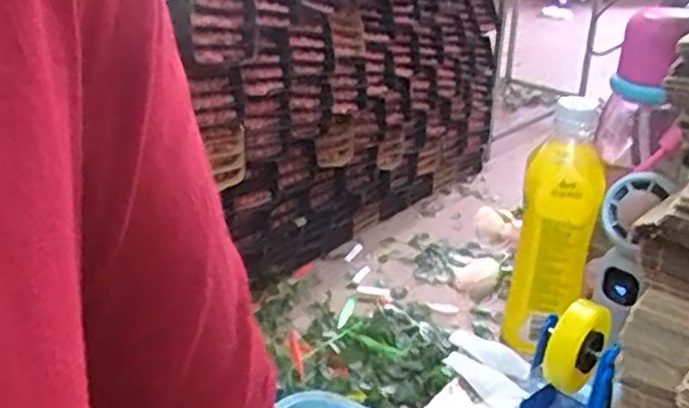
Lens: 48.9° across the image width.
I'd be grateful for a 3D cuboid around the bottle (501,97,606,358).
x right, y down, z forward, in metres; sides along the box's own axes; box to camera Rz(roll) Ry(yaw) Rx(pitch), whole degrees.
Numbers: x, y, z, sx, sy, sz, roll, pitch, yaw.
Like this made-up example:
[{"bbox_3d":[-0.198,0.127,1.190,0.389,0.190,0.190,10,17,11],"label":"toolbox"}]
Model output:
[{"bbox_3d":[0.175,0.019,0.631,0.063,0.213,0.055,9,28,16],"label":"bottle"}]

